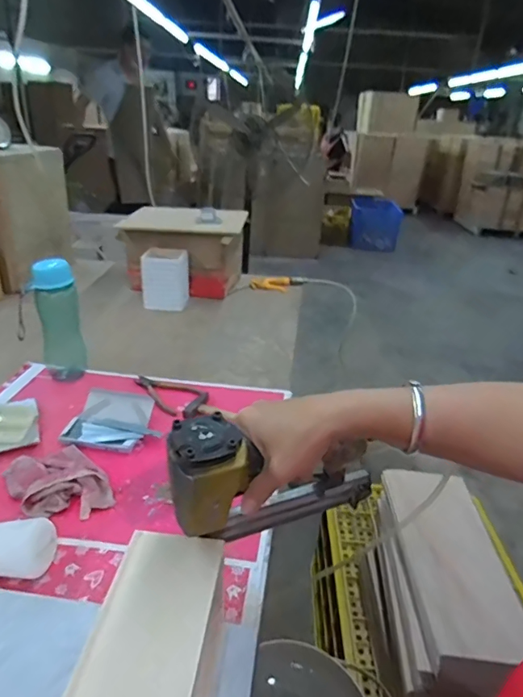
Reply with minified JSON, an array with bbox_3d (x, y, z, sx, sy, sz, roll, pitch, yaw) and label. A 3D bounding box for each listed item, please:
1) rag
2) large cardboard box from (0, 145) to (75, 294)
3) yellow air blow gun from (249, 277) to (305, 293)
[{"bbox_3d":[-0.298,0.192,0.684,0.124,0.030,0.157,-13,32,-30],"label":"rag"},{"bbox_3d":[-0.766,-0.394,1.381,0.228,0.363,0.367,9,27,9],"label":"large cardboard box"},{"bbox_3d":[0.055,-0.214,1.526,0.179,0.032,0.061,-2,27,-11],"label":"yellow air blow gun"}]

